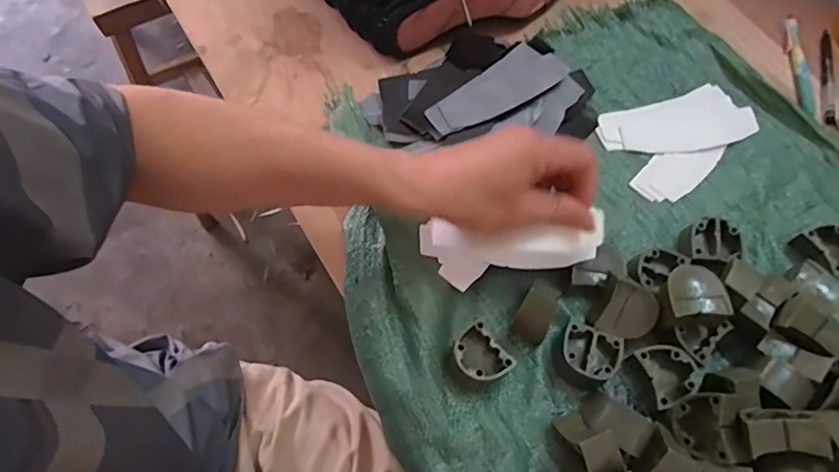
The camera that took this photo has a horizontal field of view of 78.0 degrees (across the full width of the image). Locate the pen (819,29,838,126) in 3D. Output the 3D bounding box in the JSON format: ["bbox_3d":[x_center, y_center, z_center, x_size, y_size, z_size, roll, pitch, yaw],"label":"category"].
[{"bbox_3d":[0.427,-0.168,0.541,0.010,0.010,0.135,18,65,6],"label":"pen"}]

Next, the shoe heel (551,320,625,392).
[{"bbox_3d":[0.128,0.090,0.396,0.046,0.025,0.044,29,67,11],"label":"shoe heel"}]

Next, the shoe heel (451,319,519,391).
[{"bbox_3d":[0.044,0.091,0.389,0.037,0.020,0.041,-32,70,-16],"label":"shoe heel"}]

